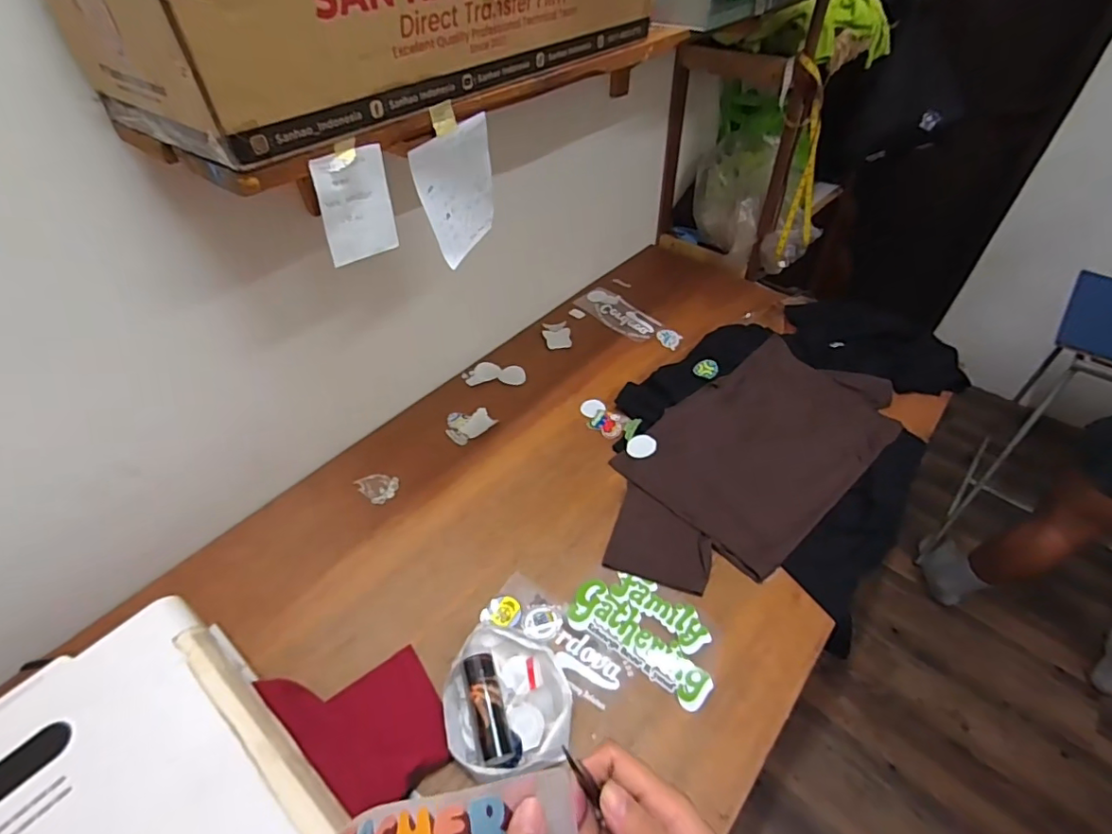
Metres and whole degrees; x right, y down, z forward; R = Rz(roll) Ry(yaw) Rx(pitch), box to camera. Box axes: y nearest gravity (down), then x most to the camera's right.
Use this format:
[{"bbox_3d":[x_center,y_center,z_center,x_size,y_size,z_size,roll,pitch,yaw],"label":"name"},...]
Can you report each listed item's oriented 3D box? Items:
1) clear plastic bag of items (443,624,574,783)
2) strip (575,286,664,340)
[{"bbox_3d":[-0.069,0.391,0.752,0.168,0.057,0.192,-11,46,-8],"label":"clear plastic bag of items"},{"bbox_3d":[0.164,-0.271,1.423,0.121,0.010,0.254,-30,52,-25],"label":"strip"}]

